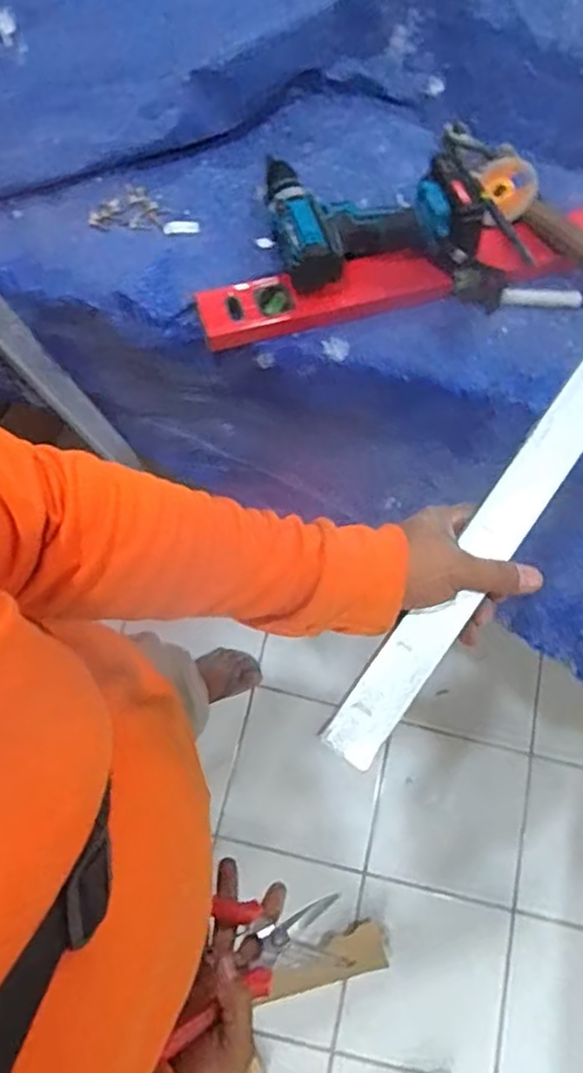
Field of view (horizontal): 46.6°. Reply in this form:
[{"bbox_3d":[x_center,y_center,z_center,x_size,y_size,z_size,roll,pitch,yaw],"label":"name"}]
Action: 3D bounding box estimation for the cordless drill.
[{"bbox_3d":[0.083,-0.366,0.741,0.211,0.076,0.187,-6,69,-2],"label":"cordless drill"}]

